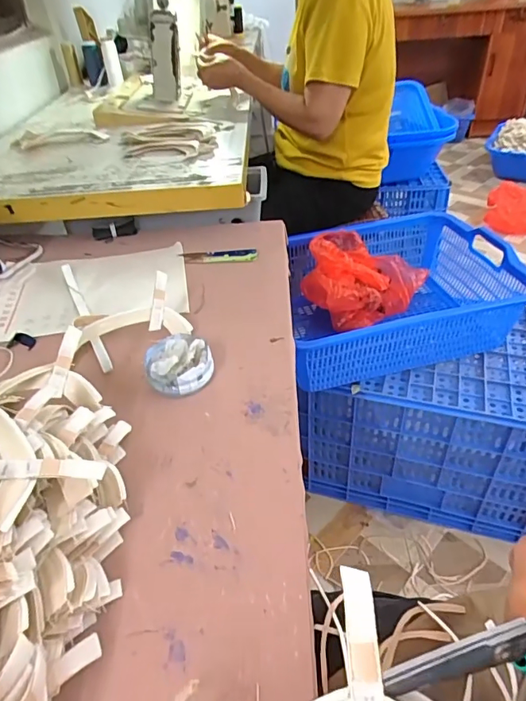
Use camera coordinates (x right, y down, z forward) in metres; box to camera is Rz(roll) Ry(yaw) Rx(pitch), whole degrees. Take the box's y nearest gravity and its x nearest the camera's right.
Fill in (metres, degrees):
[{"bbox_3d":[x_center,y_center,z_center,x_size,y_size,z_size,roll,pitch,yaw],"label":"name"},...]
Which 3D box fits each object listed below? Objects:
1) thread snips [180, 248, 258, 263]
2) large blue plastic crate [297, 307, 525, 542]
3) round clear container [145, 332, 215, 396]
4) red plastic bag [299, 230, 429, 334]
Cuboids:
[{"bbox_3d":[-0.067,-0.143,0.711,0.117,0.012,0.030,-2,40,3],"label":"thread snips"},{"bbox_3d":[0.385,0.147,1.114,0.555,0.367,0.352,6,41,13],"label":"large blue plastic crate"},{"bbox_3d":[-0.090,0.014,0.504,0.068,0.033,0.074,-3,40,2],"label":"round clear container"},{"bbox_3d":[0.194,-0.147,1.050,0.238,0.141,0.228,-27,45,-25],"label":"red plastic bag"}]

